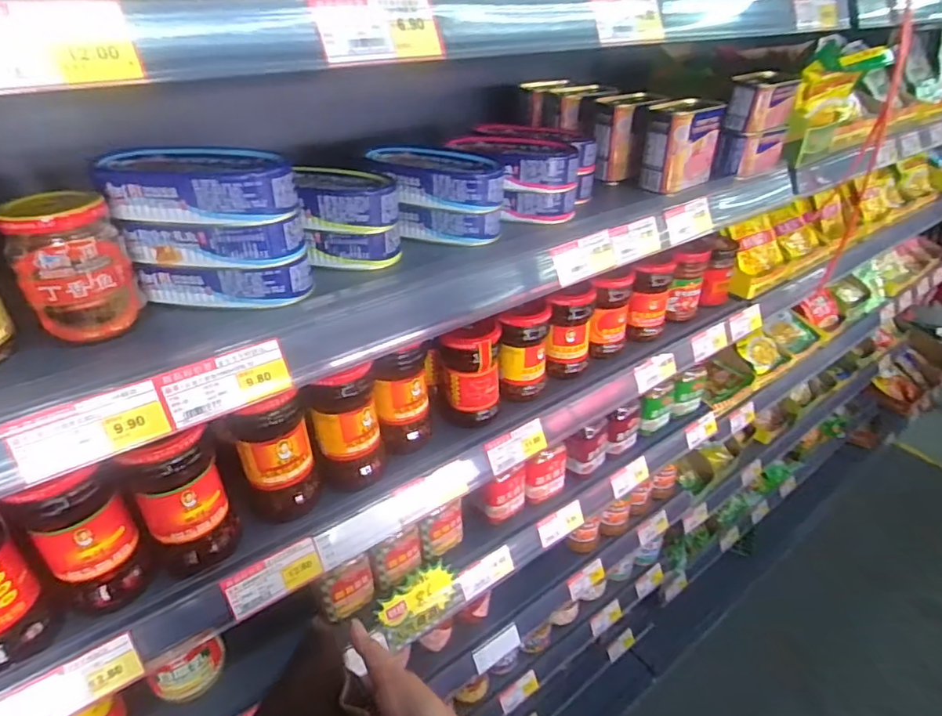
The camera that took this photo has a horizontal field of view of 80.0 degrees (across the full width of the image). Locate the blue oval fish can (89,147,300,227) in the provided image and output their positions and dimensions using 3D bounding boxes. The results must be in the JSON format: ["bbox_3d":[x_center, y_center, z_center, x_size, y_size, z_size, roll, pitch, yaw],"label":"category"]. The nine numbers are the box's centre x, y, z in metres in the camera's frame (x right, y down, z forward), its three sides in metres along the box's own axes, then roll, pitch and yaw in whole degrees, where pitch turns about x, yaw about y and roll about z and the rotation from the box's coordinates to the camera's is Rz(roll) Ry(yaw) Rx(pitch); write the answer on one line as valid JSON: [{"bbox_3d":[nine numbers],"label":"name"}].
[{"bbox_3d":[-0.194,-0.121,0.397,0.139,0.038,0.061,4,33,5],"label":"blue oval fish can"}]

